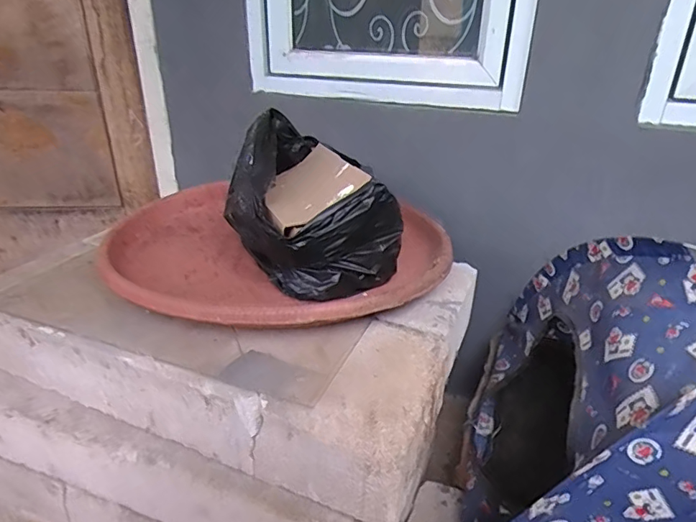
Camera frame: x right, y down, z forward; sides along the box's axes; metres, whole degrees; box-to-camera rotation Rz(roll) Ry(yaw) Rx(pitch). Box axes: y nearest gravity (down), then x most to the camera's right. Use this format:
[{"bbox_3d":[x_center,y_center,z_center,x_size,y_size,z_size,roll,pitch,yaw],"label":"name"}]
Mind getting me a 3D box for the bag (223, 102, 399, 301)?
[{"bbox_3d":[-0.055,-0.066,0.670,0.165,0.185,0.217,-15,30,-28],"label":"bag"}]

